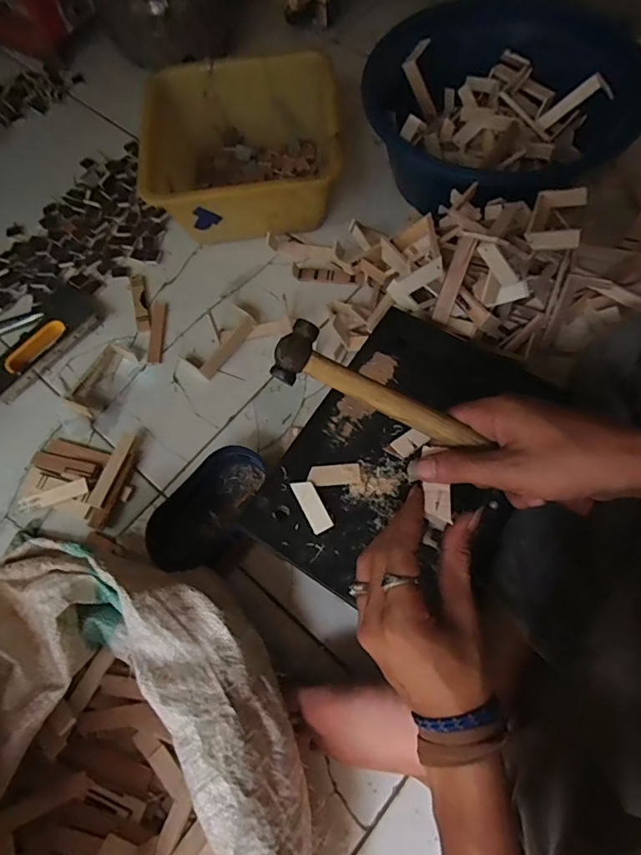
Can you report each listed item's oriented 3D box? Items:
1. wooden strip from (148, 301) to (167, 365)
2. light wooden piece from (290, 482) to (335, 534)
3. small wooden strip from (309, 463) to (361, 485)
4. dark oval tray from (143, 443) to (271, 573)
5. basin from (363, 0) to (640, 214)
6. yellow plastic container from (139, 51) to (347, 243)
[{"bbox_3d":[-0.233,-0.139,0.699,0.021,0.004,0.101,-3,67,3],"label":"wooden strip"},{"bbox_3d":[-0.007,0.071,0.449,0.019,0.008,0.052,-27,68,-7],"label":"light wooden piece"},{"bbox_3d":[0.013,0.044,0.459,0.047,0.004,0.019,-5,67,2],"label":"small wooden strip"},{"bbox_3d":[-0.130,0.095,0.577,0.092,0.038,0.163,38,75,17],"label":"dark oval tray"},{"bbox_3d":[0.233,-0.439,0.686,0.338,0.127,0.319,-41,70,-12],"label":"basin"},{"bbox_3d":[-0.110,-0.398,0.726,0.265,0.141,0.243,-1,67,4],"label":"yellow plastic container"}]

